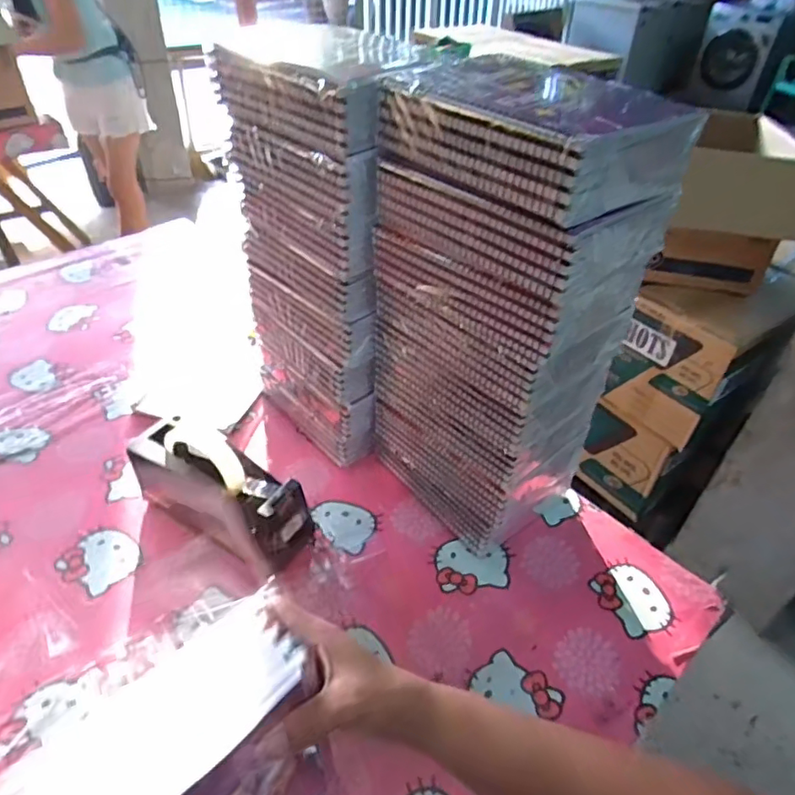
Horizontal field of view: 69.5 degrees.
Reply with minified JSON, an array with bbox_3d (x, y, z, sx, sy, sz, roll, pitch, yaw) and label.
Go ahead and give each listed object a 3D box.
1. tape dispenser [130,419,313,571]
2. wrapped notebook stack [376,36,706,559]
[{"bbox_3d":[-0.196,0.105,0.635,0.201,0.112,0.079,22,45,20],"label":"tape dispenser"},{"bbox_3d":[0.101,-0.059,0.581,0.160,0.453,0.214,-29,51,-31],"label":"wrapped notebook stack"}]

